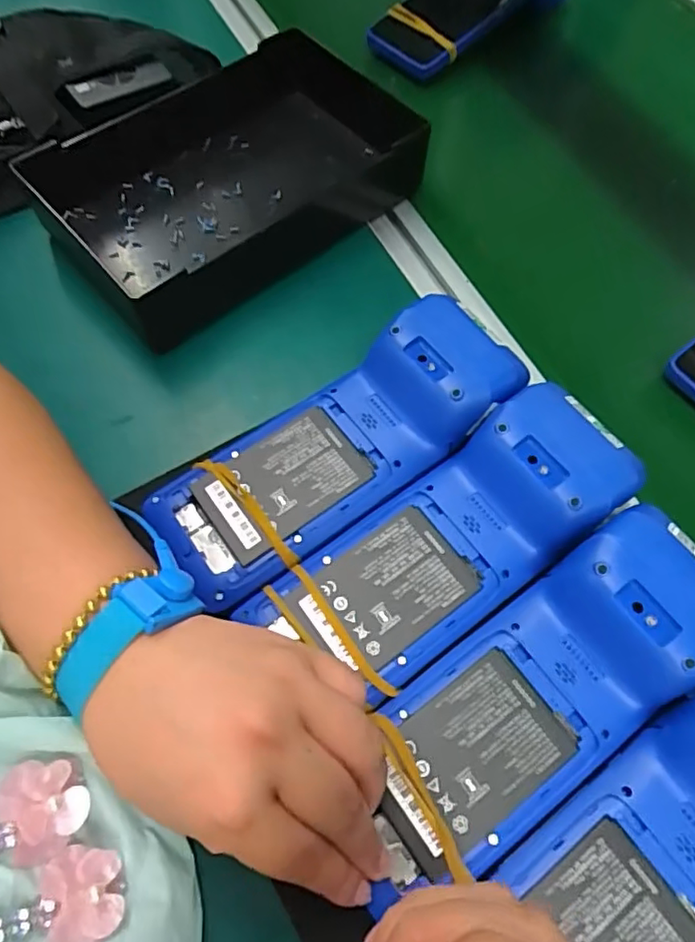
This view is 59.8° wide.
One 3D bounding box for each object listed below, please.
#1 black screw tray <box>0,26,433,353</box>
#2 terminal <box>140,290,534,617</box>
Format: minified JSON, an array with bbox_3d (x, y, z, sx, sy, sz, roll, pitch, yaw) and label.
[{"bbox_3d":[-0.083,-0.220,0.459,0.262,0.072,0.171,-38,71,-17],"label":"black screw tray"},{"bbox_3d":[-0.005,-0.015,0.352,0.217,0.068,0.083,-33,68,-13],"label":"terminal"}]

